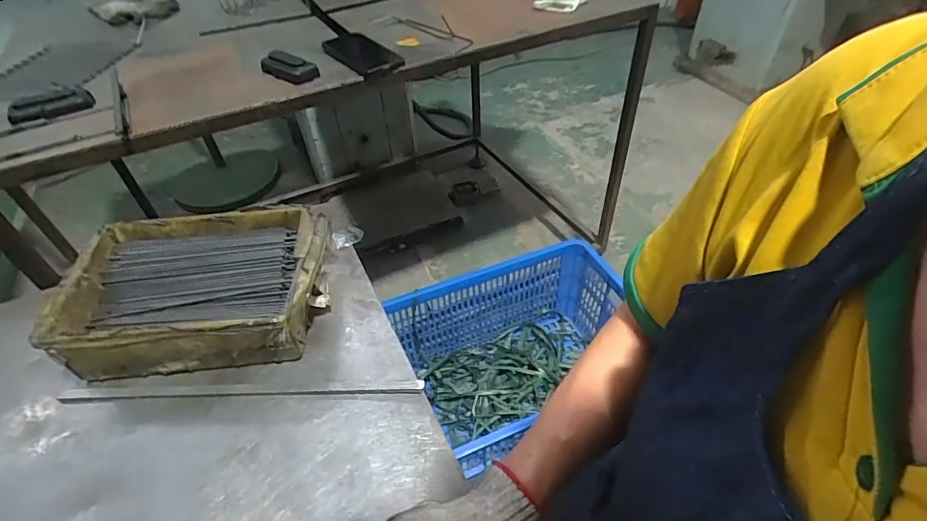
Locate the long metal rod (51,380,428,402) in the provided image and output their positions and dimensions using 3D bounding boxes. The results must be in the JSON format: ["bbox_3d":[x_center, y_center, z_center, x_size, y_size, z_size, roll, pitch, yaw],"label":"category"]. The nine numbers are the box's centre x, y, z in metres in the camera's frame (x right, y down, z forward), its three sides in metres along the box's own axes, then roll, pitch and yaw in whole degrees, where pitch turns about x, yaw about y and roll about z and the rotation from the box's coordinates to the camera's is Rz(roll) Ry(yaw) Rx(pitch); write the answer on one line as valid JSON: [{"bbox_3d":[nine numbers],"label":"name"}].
[{"bbox_3d":[-0.223,0.133,0.478,0.362,0.009,0.013,-2,45,2],"label":"long metal rod"}]

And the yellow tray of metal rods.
[{"bbox_3d":[-0.285,0.030,0.529,0.256,0.079,0.178,-6,45,-2],"label":"yellow tray of metal rods"}]

